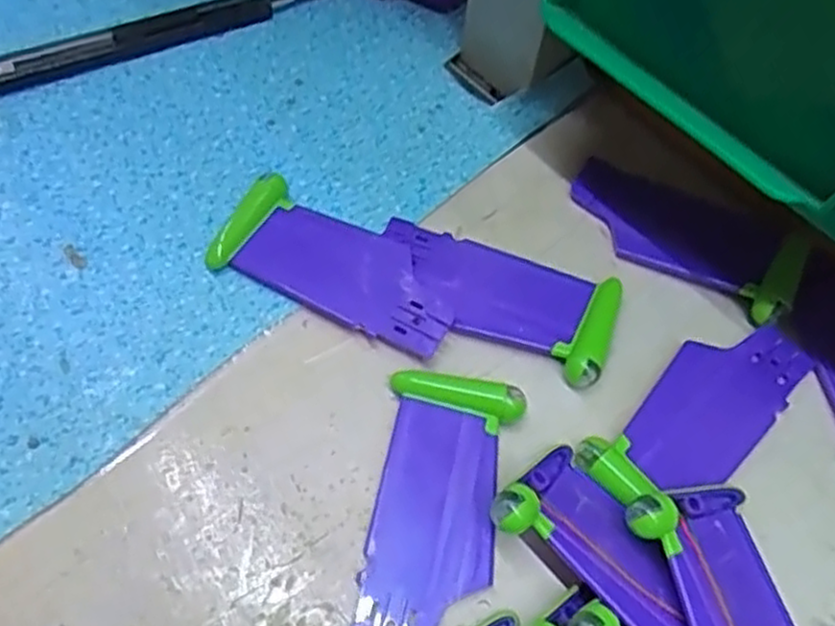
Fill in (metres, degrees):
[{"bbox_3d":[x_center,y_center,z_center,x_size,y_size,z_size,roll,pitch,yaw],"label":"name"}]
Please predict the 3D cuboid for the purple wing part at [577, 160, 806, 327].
[{"bbox_3d":[0.101,-0.032,0.295,0.087,0.011,0.039,30,62,14],"label":"purple wing part"}]

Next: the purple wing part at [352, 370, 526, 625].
[{"bbox_3d":[0.006,0.061,0.237,0.039,0.010,0.088,9,60,2],"label":"purple wing part"}]

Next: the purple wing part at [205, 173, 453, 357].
[{"bbox_3d":[-0.028,-0.017,0.278,0.088,0.010,0.040,22,61,10],"label":"purple wing part"}]

